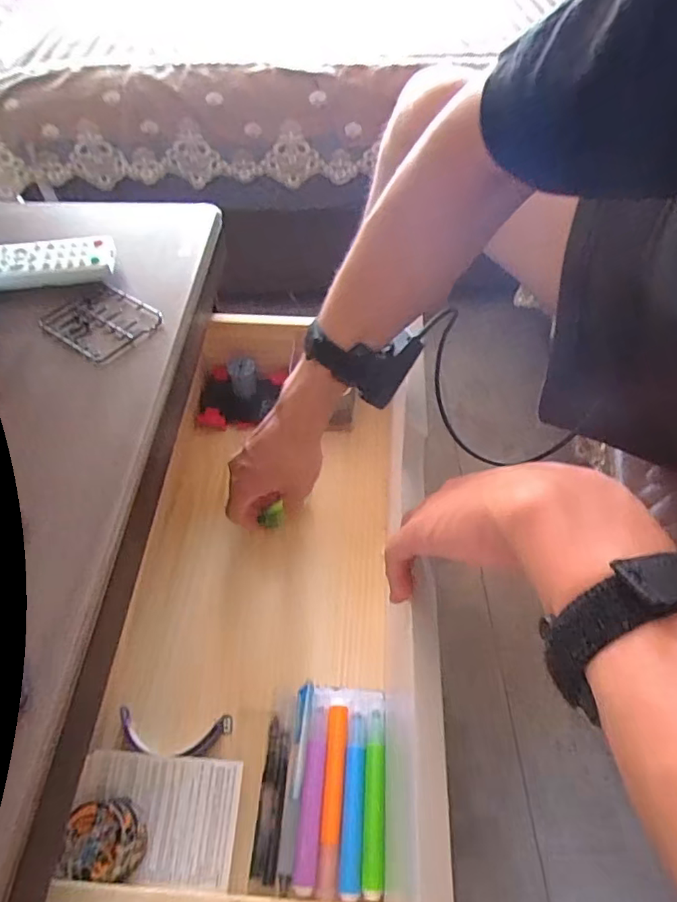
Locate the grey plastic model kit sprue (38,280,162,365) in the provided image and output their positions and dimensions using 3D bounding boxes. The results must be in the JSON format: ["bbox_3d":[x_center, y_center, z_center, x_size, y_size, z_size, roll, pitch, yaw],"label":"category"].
[{"bbox_3d":[-0.200,-0.110,0.453,0.083,0.004,0.071,31,59,22],"label":"grey plastic model kit sprue"}]

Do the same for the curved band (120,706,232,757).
[{"bbox_3d":[-0.134,0.231,0.441,0.090,0.012,0.033,8,51,-11],"label":"curved band"}]

